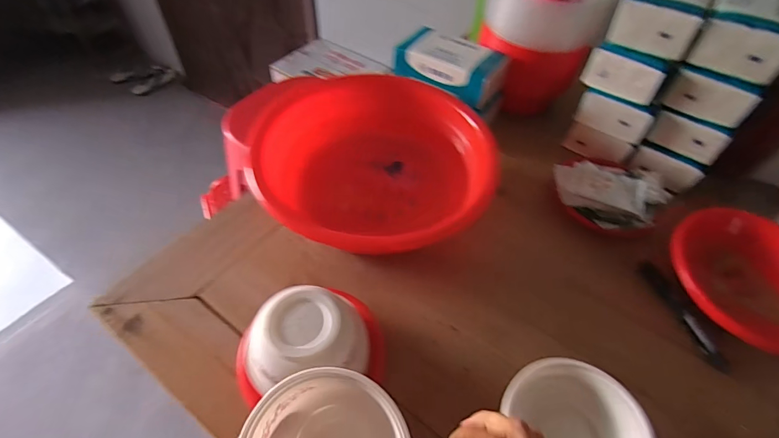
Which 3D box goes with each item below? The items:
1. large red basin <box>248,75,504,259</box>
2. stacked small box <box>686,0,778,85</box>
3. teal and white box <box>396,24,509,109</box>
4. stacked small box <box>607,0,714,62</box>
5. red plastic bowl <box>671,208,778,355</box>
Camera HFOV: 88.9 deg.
[{"bbox_3d":[-0.026,-0.051,0.521,0.295,0.097,0.242,27,55,17],"label":"large red basin"},{"bbox_3d":[0.441,-0.240,0.494,0.100,0.058,0.144,30,56,19],"label":"stacked small box"},{"bbox_3d":[0.094,-0.239,0.615,0.161,0.051,0.087,29,55,18],"label":"teal and white box"},{"bbox_3d":[0.357,-0.269,0.517,0.095,0.062,0.109,32,56,20],"label":"stacked small box"},{"bbox_3d":[0.433,0.074,0.472,0.181,0.043,0.168,11,52,5],"label":"red plastic bowl"}]

